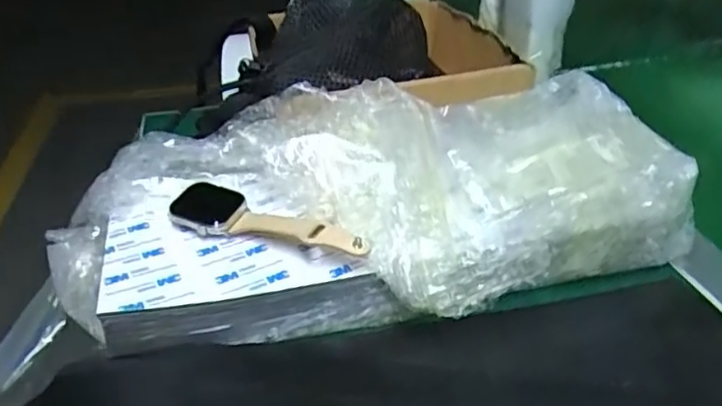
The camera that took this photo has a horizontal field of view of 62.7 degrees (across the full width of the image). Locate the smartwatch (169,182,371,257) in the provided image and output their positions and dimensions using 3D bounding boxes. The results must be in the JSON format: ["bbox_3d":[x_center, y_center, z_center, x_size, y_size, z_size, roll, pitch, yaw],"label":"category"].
[{"bbox_3d":[-0.056,0.015,0.349,0.128,0.018,0.036,15,37,24],"label":"smartwatch"}]

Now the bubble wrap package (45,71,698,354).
[{"bbox_3d":[0.004,0.001,0.366,0.381,0.077,0.178,-7,34,-8],"label":"bubble wrap package"}]

